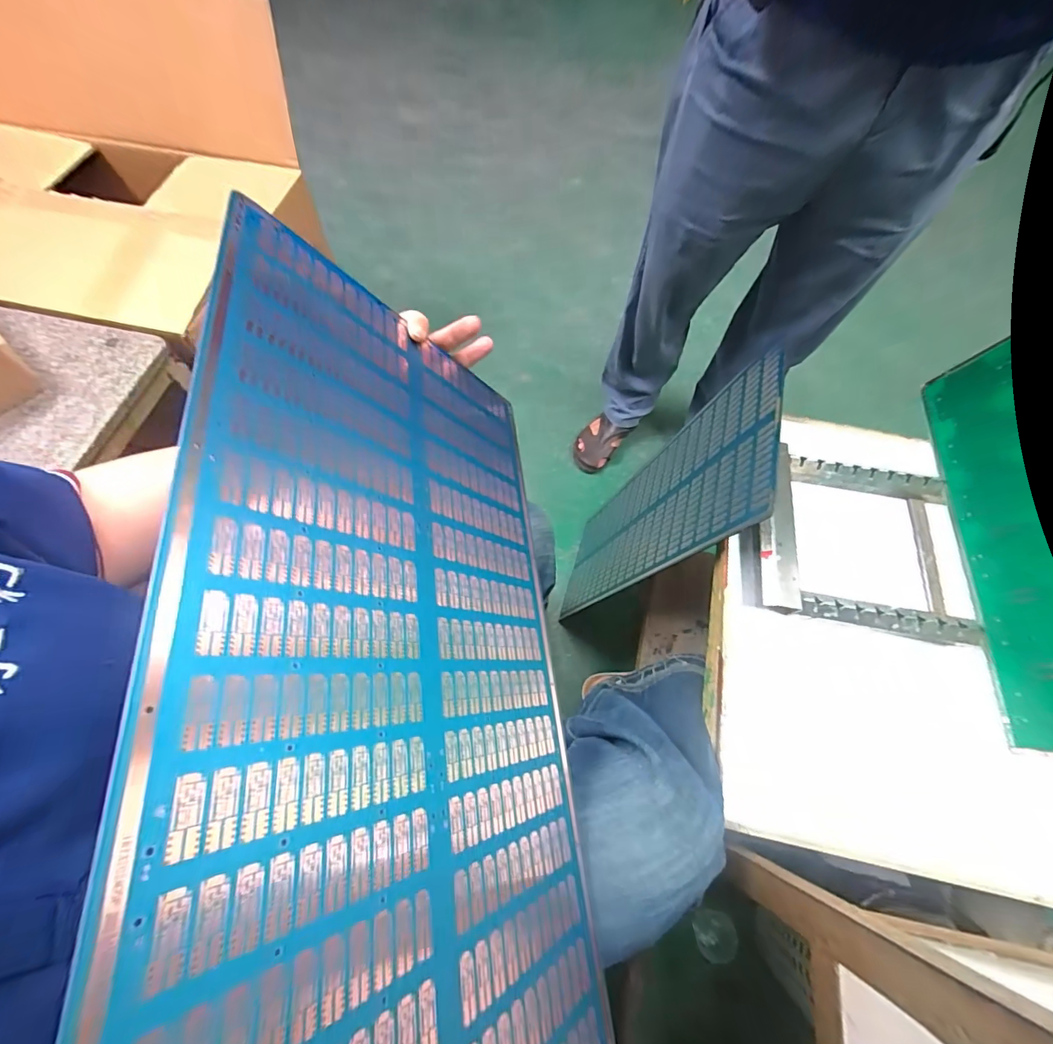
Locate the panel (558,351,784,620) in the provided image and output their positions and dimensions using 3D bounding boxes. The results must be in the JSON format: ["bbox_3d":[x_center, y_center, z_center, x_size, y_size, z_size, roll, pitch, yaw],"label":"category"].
[{"bbox_3d":[0.186,-0.005,0.727,0.009,0.589,0.238,22,65,-6],"label":"panel"}]

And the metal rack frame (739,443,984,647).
[{"bbox_3d":[0.350,0.021,0.490,0.223,0.050,0.197,10,65,3],"label":"metal rack frame"}]

